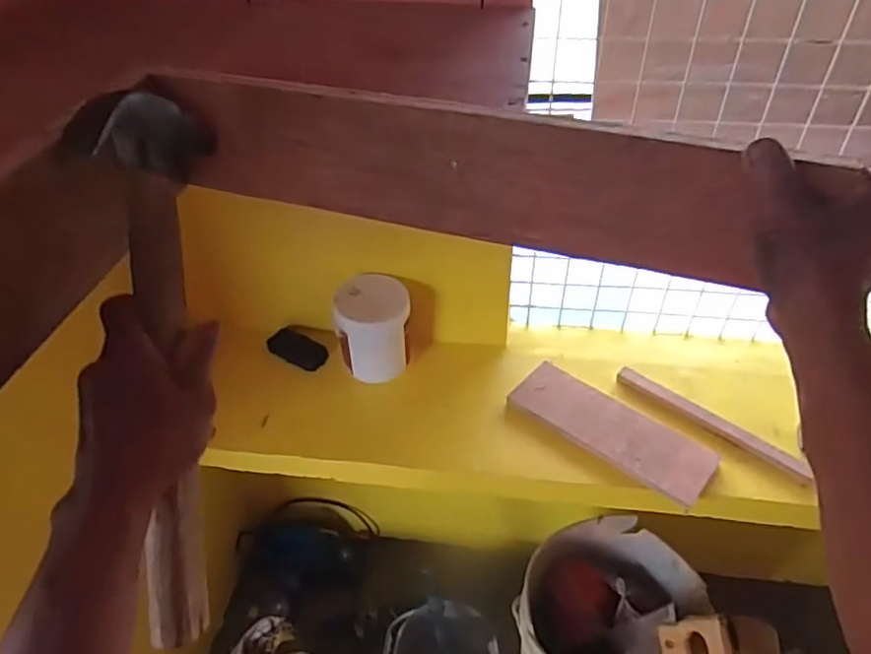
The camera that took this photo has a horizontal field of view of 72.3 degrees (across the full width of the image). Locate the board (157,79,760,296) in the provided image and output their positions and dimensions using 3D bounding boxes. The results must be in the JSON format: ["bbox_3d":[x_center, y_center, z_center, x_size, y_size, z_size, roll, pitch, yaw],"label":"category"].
[{"bbox_3d":[-0.003,-0.108,0.431,0.423,0.101,0.025,13,43,17],"label":"board"}]

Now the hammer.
[{"bbox_3d":[-0.180,0.026,0.390,0.053,0.347,0.088,-3,1,-2],"label":"hammer"}]

